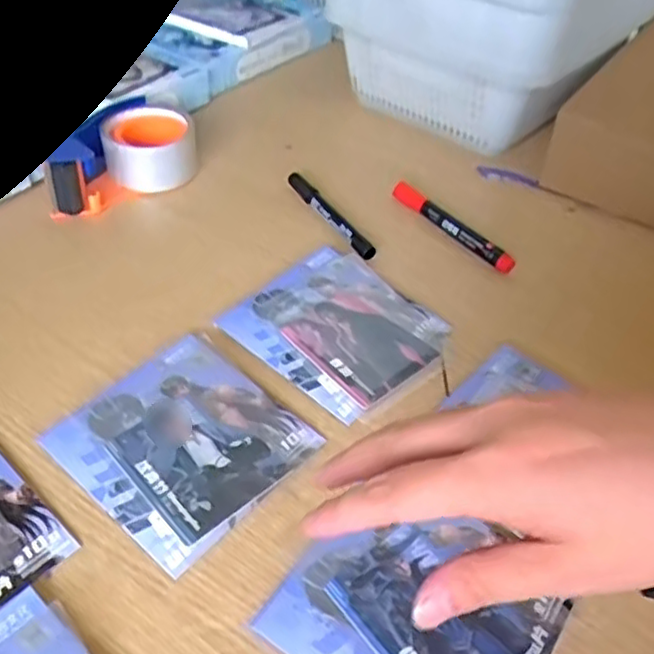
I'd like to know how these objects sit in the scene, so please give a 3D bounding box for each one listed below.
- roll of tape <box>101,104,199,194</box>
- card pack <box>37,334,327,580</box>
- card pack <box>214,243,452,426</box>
[{"bbox_3d":[-0.174,-0.177,0.680,0.088,0.060,0.088,2,44,-2],"label":"roll of tape"},{"bbox_3d":[-0.093,0.072,0.449,0.134,0.009,0.131,33,51,26],"label":"card pack"},{"bbox_3d":[0.009,-0.002,0.529,0.146,0.007,0.129,34,52,27],"label":"card pack"}]

